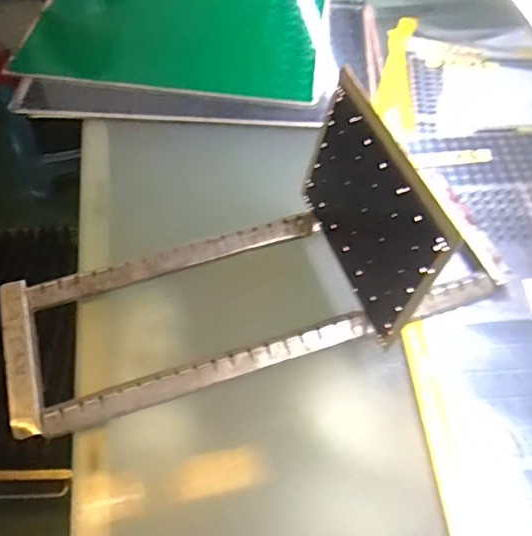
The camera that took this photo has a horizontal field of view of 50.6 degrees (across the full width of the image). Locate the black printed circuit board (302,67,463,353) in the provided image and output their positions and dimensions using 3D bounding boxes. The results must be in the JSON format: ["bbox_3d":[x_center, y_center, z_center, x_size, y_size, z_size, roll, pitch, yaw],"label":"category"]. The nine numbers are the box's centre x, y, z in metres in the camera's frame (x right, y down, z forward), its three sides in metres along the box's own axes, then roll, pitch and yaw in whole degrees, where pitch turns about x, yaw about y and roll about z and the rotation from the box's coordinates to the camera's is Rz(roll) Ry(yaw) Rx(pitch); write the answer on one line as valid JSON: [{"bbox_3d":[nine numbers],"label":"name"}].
[{"bbox_3d":[0.104,-0.054,0.580,0.014,0.182,0.227,-9,57,-21],"label":"black printed circuit board"}]

